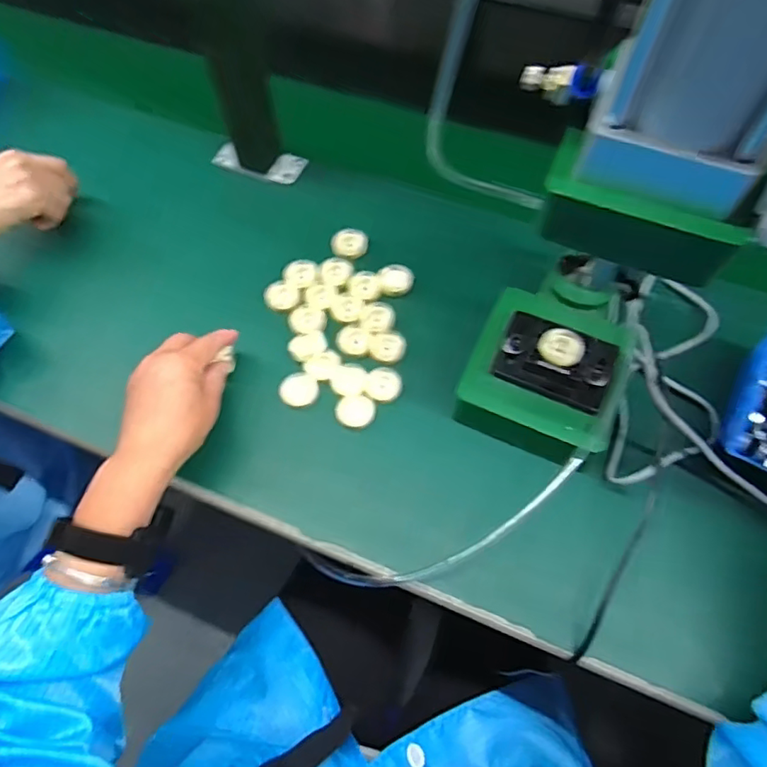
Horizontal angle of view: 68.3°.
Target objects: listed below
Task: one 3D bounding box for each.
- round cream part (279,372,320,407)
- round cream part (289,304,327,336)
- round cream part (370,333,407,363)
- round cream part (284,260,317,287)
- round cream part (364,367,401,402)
[{"bbox_3d":[-0.076,0.006,0.509,0.033,0.011,0.028,-29,65,-14],"label":"round cream part"},{"bbox_3d":[-0.072,-0.062,0.543,0.036,0.010,0.033,0,62,1],"label":"round cream part"},{"bbox_3d":[0.004,-0.033,0.536,0.033,0.010,0.028,3,62,2],"label":"round cream part"},{"bbox_3d":[-0.083,-0.111,0.569,0.032,0.008,0.029,7,62,5],"label":"round cream part"},{"bbox_3d":[0.000,0.003,0.519,0.033,0.013,0.032,0,62,1],"label":"round cream part"}]

